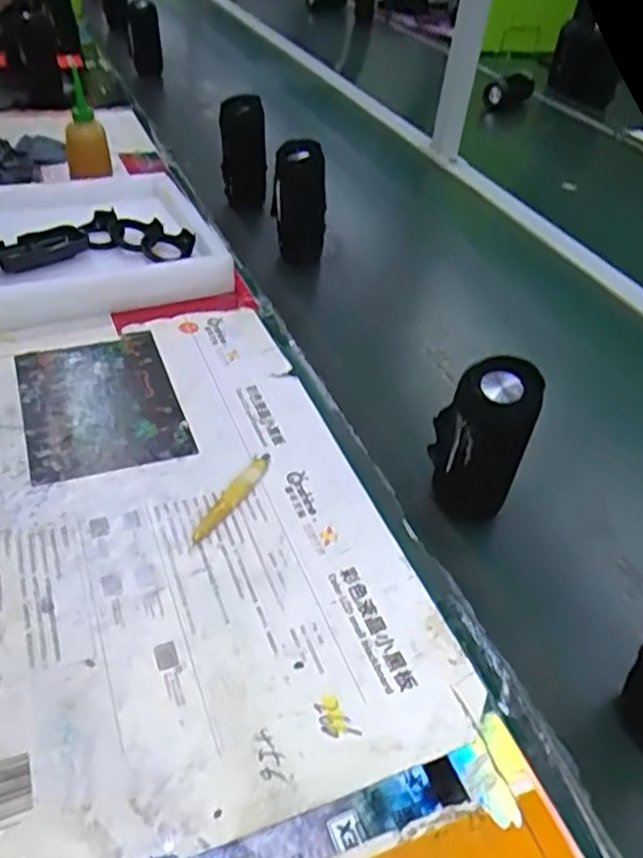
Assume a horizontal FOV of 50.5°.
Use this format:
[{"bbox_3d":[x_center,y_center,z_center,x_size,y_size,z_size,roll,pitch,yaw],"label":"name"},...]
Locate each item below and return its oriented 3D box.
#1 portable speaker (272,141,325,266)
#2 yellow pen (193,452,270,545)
[{"bbox_3d":[-0.030,-0.304,0.935,0.074,0.165,0.060,-1,40,-10],"label":"portable speaker"},{"bbox_3d":[-0.075,0.055,0.586,0.017,0.010,0.121,20,41,15],"label":"yellow pen"}]

